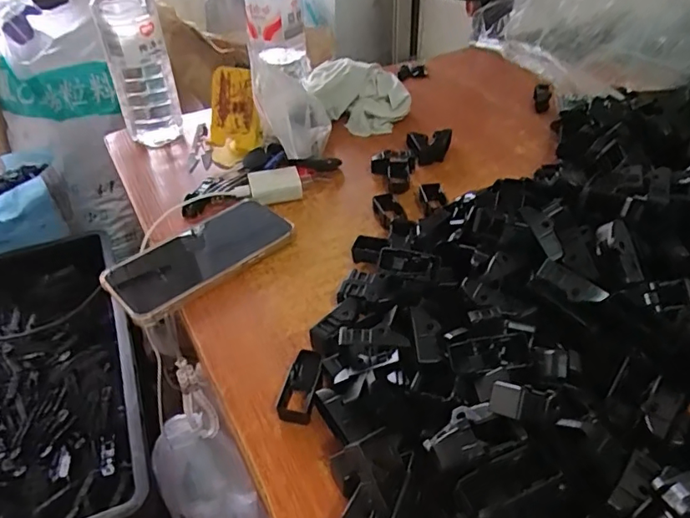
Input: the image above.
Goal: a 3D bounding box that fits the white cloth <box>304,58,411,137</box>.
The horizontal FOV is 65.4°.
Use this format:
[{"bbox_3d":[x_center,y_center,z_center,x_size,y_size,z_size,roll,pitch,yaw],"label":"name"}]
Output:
[{"bbox_3d":[0.012,-0.213,0.703,0.139,0.062,0.088,10,42,18],"label":"white cloth"}]

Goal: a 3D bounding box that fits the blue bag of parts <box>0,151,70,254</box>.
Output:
[{"bbox_3d":[-0.635,-0.106,1.040,0.178,0.125,0.169,-26,44,-26],"label":"blue bag of parts"}]

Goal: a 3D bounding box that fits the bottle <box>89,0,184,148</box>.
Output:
[{"bbox_3d":[-0.243,-0.235,0.626,0.069,0.216,0.062,-17,41,-14],"label":"bottle"}]

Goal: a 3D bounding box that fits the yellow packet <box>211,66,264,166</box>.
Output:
[{"bbox_3d":[-0.127,-0.164,0.623,0.062,0.108,0.027,13,24,20],"label":"yellow packet"}]

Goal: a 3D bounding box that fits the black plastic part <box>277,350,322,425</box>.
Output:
[{"bbox_3d":[-0.030,0.089,0.374,0.022,0.018,0.049,3,40,9],"label":"black plastic part"}]

